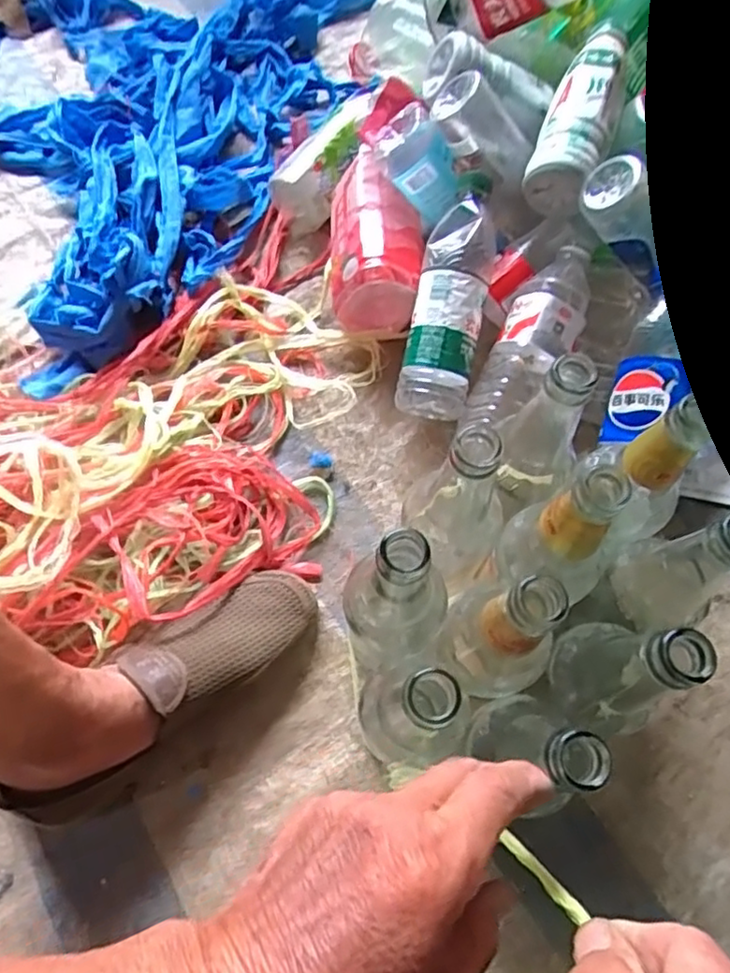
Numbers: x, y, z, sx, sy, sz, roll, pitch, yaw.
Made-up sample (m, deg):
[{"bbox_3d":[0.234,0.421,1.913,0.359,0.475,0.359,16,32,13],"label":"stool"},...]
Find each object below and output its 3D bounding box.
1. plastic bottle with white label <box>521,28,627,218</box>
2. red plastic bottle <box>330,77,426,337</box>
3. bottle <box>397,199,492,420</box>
[{"bbox_3d":[0.197,-0.336,0.584,0.064,0.056,0.156,21,90,10],"label":"plastic bottle with white label"},{"bbox_3d":[0.010,-0.283,0.645,0.095,0.116,0.233,0,66,1],"label":"red plastic bottle"},{"bbox_3d":[0.079,-0.168,0.591,0.066,0.060,0.206,12,85,6],"label":"bottle"}]

